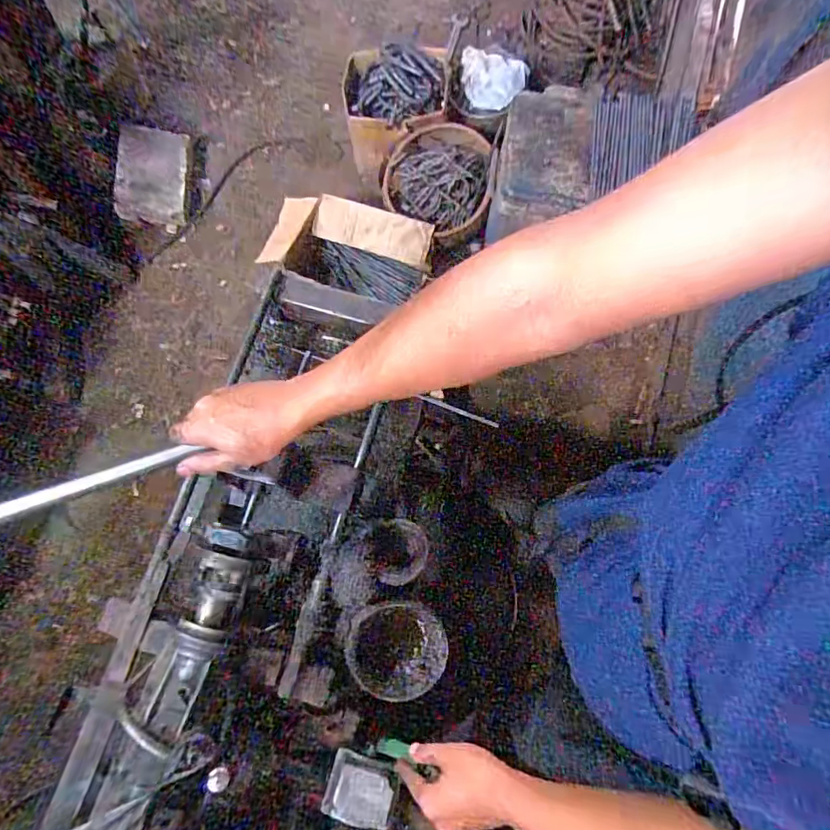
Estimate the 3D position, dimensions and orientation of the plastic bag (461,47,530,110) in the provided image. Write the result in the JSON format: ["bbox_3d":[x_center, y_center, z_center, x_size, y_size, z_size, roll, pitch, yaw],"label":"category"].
[{"bbox_3d":[0.233,-0.998,1.521,0.199,0.073,0.173,7,76,1],"label":"plastic bag"}]

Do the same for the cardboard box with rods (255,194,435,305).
[{"bbox_3d":[-0.186,-0.474,1.450,0.434,0.188,0.222,13,77,3],"label":"cardboard box with rods"}]

